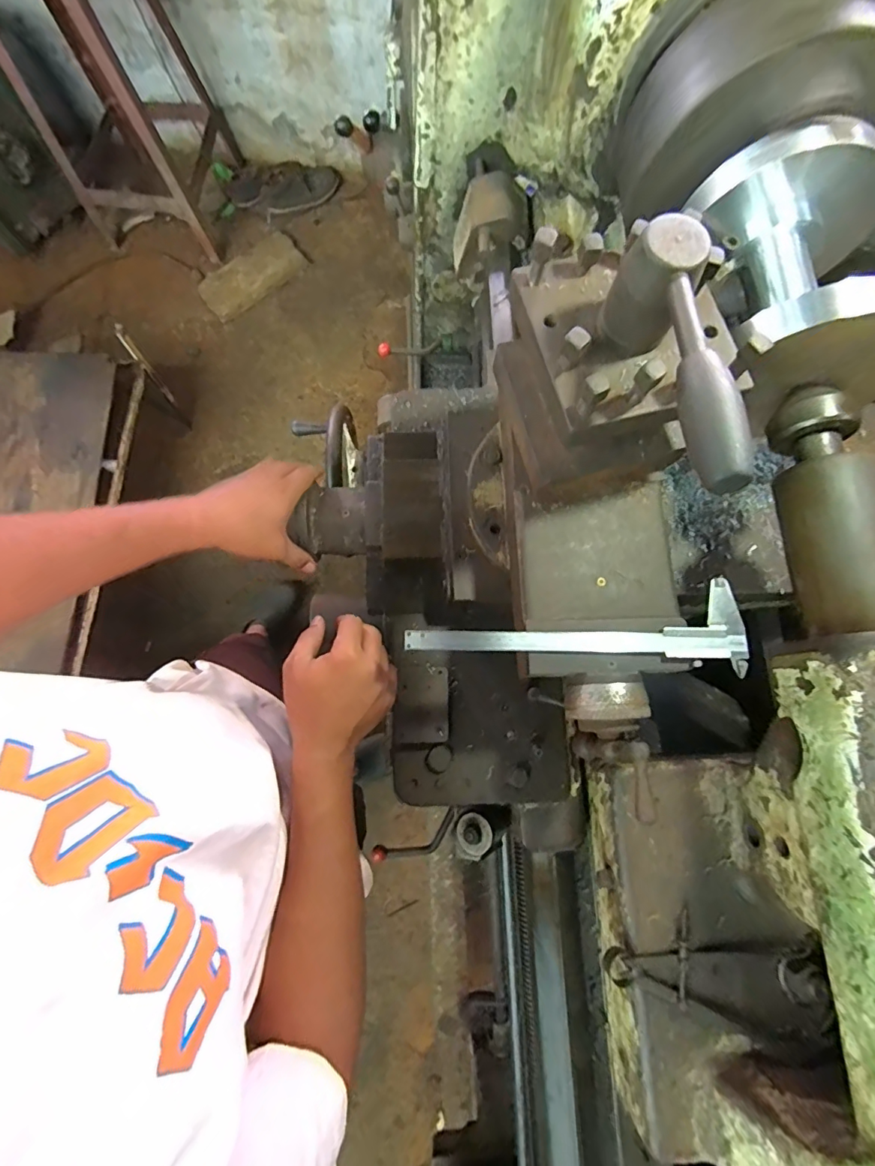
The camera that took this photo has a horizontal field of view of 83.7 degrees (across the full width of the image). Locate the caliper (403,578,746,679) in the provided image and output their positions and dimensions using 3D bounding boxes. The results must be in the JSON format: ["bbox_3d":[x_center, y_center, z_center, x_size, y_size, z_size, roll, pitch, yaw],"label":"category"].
[{"bbox_3d":[0.118,0.028,0.413,0.280,0.010,0.076,5,76,0],"label":"caliper"}]

